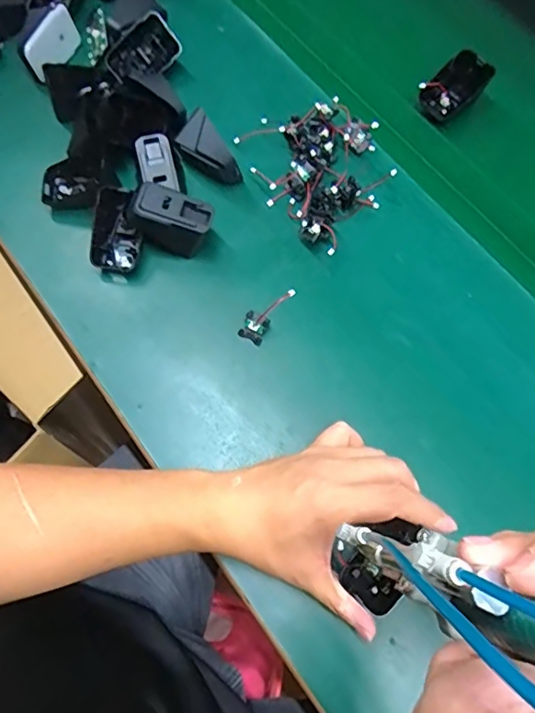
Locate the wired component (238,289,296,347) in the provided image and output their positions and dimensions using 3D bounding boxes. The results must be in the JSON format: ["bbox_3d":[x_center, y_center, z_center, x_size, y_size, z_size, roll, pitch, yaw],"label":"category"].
[{"bbox_3d":[0.000,-0.036,0.448,0.019,0.062,0.027,-16,65,-49],"label":"wired component"}]

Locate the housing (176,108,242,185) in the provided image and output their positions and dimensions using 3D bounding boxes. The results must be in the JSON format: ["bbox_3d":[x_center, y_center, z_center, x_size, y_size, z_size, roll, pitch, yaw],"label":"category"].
[{"bbox_3d":[-0.055,-0.191,0.503,0.038,0.032,0.069,-39,83,2],"label":"housing"}]

